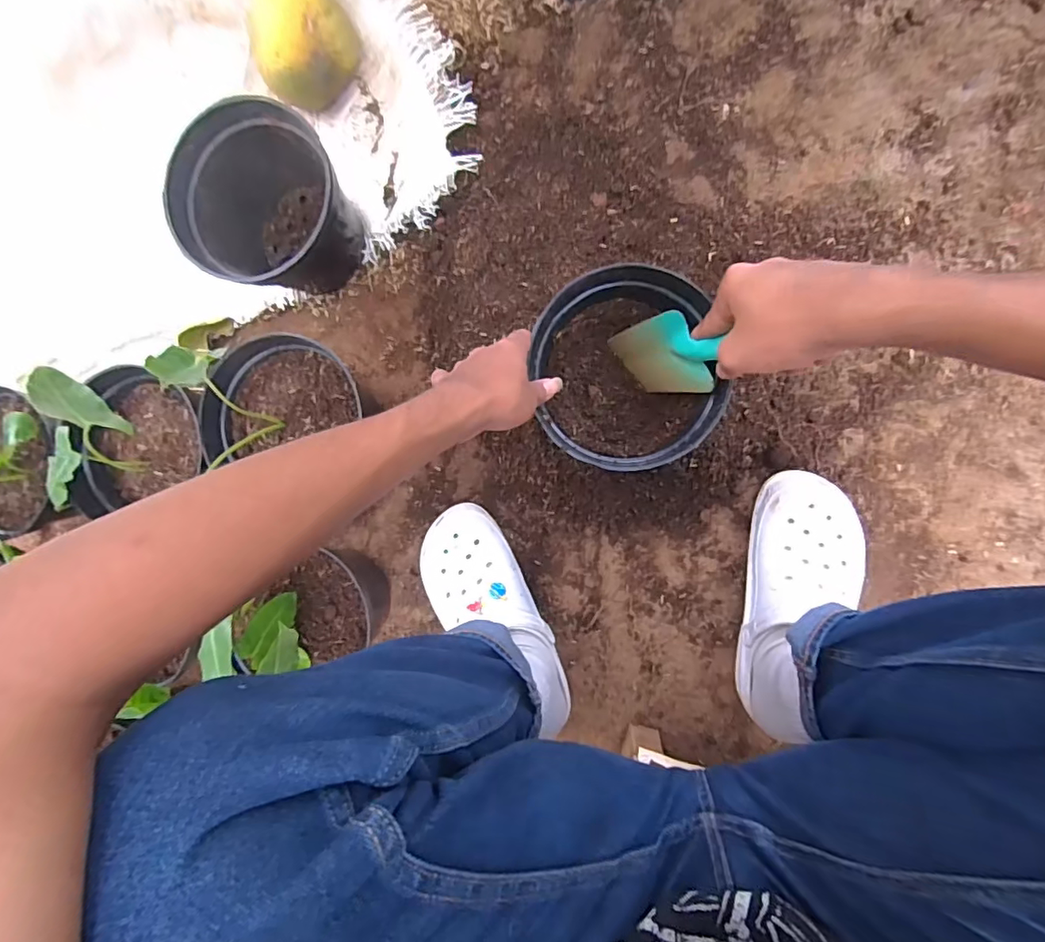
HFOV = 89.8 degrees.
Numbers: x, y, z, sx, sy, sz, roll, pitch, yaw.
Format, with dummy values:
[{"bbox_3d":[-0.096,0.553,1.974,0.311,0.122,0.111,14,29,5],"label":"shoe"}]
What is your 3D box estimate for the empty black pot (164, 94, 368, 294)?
[{"bbox_3d":[-0.263,-0.282,0.590,0.162,0.142,0.164,0,91,8],"label":"empty black pot"}]

